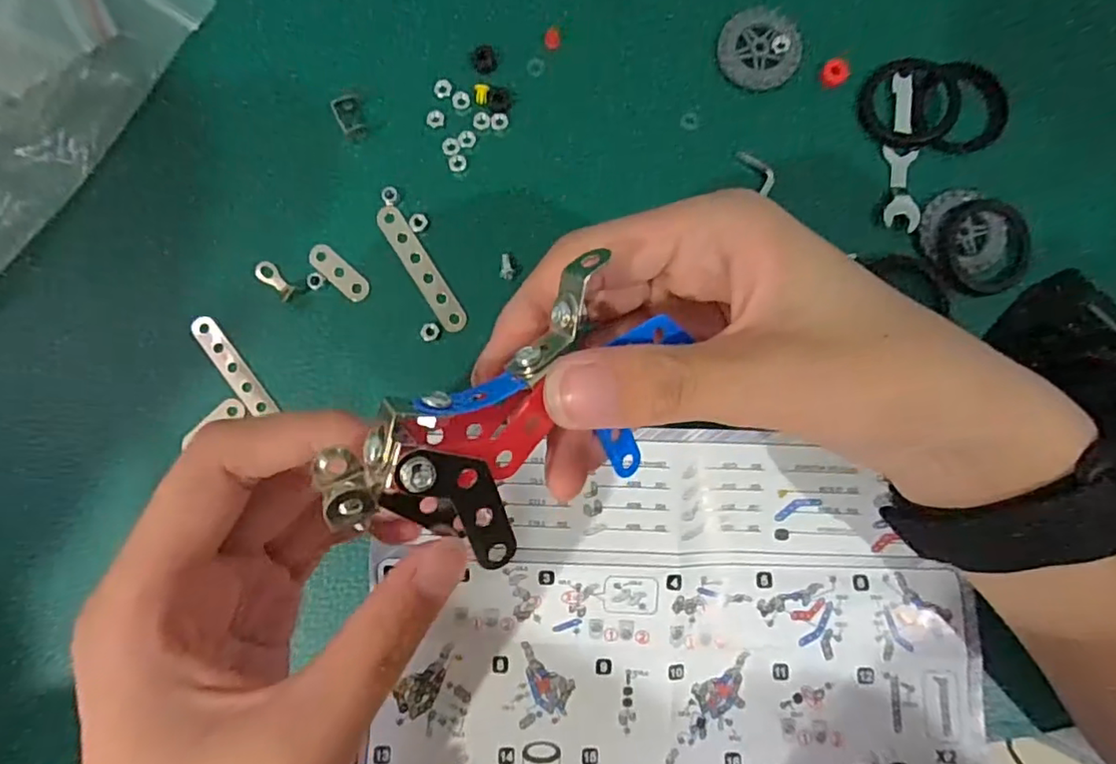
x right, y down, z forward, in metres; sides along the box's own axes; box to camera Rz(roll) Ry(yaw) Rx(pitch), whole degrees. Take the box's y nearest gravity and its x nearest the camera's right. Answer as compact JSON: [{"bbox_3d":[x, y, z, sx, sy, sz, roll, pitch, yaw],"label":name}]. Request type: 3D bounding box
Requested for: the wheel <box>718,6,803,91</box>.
[{"bbox_3d":[0.083,-0.137,0.244,0.033,0.006,0.032,0,86,0],"label":"wheel"}]

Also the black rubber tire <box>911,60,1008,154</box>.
[{"bbox_3d":[0.162,-0.112,0.240,0.039,0.004,0.034,26,86,2],"label":"black rubber tire"}]

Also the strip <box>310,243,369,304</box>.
[{"bbox_3d":[-0.090,-0.044,0.239,0.029,0.004,0.011,40,87,3],"label":"strip"}]

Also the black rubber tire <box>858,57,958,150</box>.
[{"bbox_3d":[0.143,-0.114,0.242,0.036,0.008,0.037,-2,86,0],"label":"black rubber tire"}]

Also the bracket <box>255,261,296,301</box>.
[{"bbox_3d":[-0.115,-0.042,0.239,0.019,0.004,0.008,42,87,3],"label":"bracket"}]

